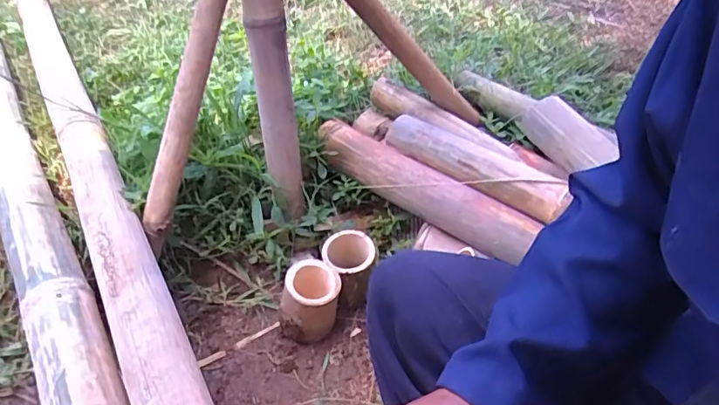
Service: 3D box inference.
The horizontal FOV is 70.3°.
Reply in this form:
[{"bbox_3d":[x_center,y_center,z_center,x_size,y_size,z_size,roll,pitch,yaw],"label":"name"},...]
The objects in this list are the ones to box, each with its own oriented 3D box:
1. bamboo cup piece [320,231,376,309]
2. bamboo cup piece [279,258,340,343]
[{"bbox_3d":[-0.014,0.107,0.800,0.084,0.095,0.078,0,40,0],"label":"bamboo cup piece"},{"bbox_3d":[-0.071,0.148,0.753,0.087,0.111,0.078,-6,41,-6],"label":"bamboo cup piece"}]

